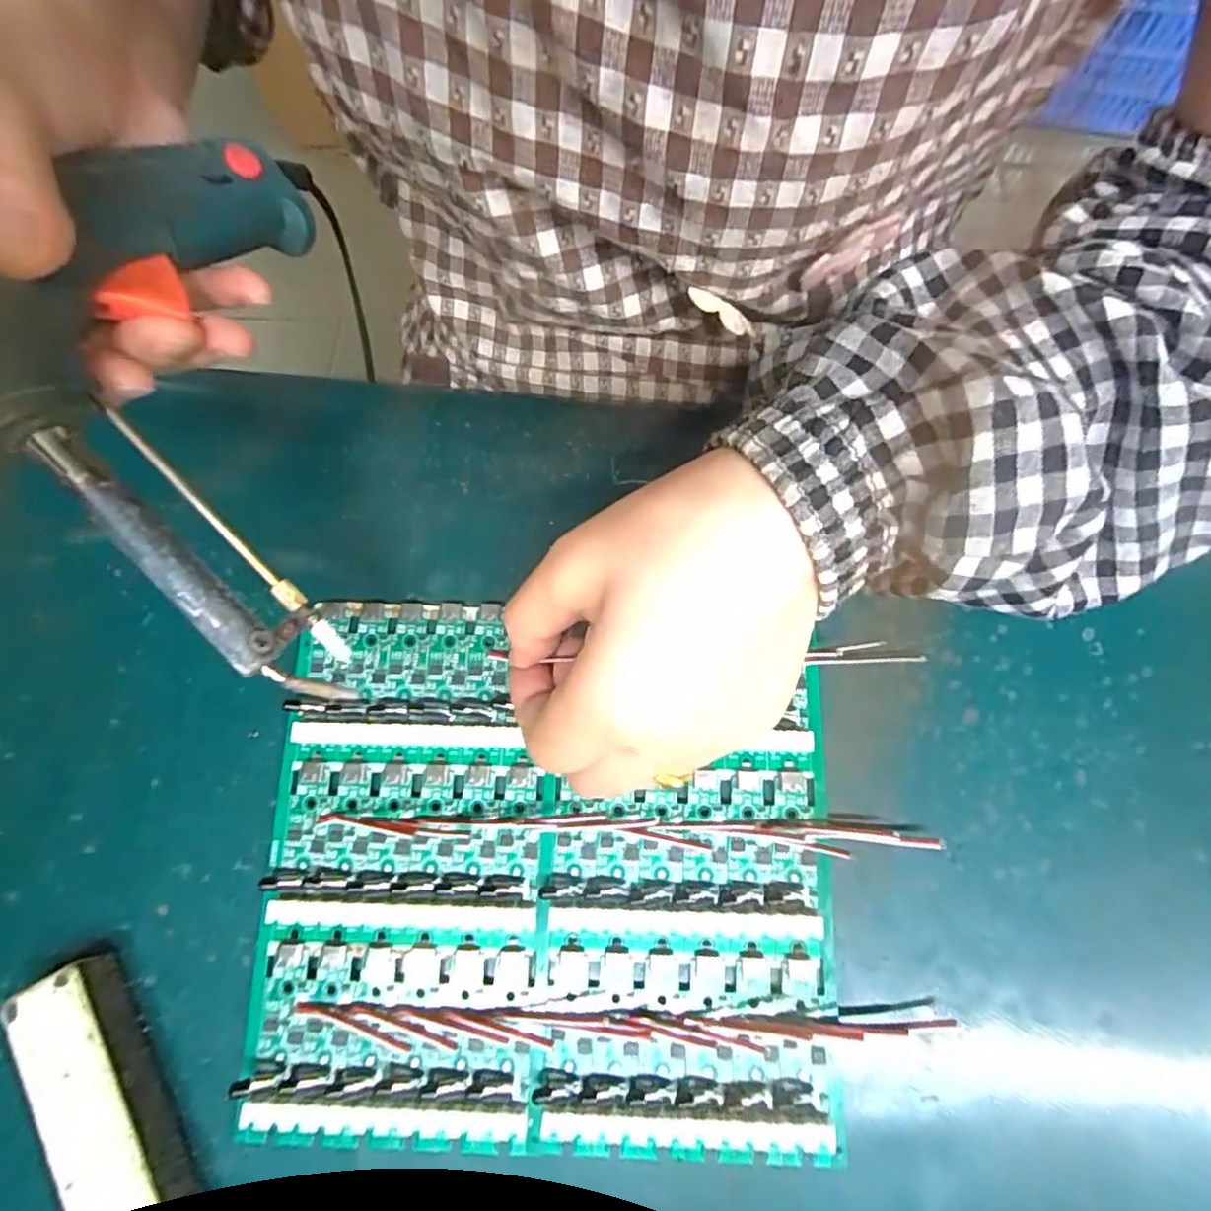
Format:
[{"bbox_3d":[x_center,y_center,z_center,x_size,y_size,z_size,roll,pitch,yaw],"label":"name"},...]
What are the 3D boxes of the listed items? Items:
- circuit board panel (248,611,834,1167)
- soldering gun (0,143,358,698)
[{"bbox_3d":[-0.022,0.092,0.224,0.202,0.008,0.181,2,75,2],"label":"circuit board panel"},{"bbox_3d":[-0.147,-0.060,0.171,0.044,0.129,0.181,-22,71,38],"label":"soldering gun"}]

